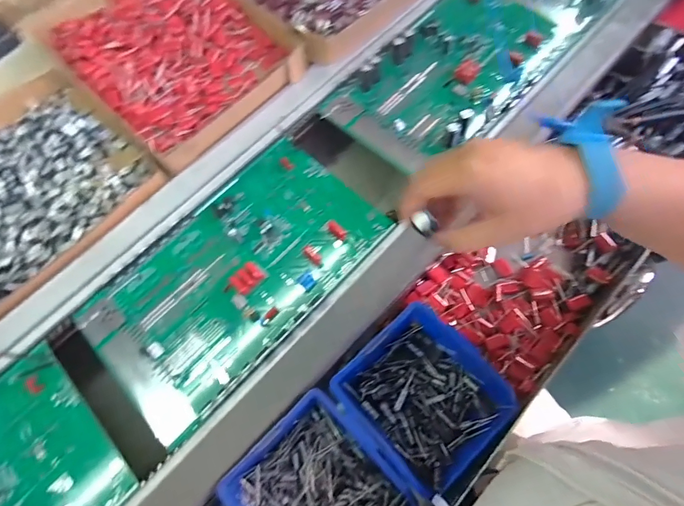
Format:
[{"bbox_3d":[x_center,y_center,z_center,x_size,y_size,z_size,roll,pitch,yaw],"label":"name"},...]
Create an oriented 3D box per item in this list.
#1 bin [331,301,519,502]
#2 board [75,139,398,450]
[{"bbox_3d":[0.075,0.132,0.355,0.119,0.042,0.129,-42,73,-13],"label":"bin"},{"bbox_3d":[-0.110,0.020,0.402,0.174,0.016,0.302,42,76,16],"label":"board"}]

